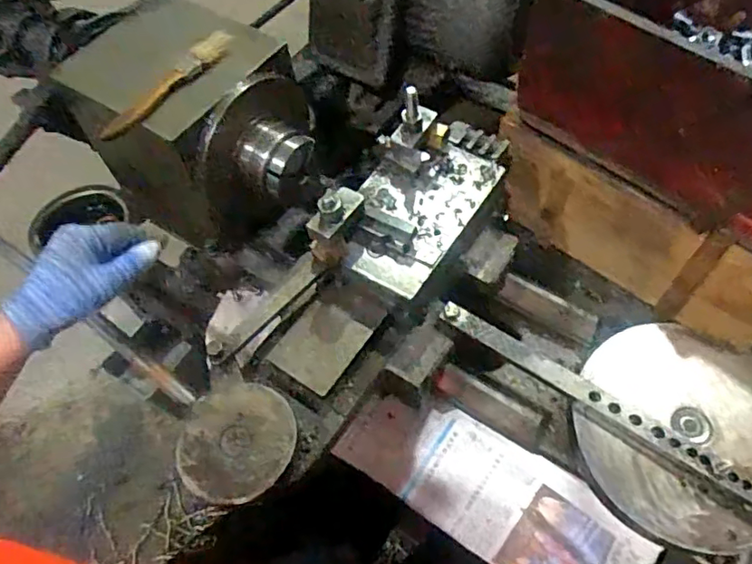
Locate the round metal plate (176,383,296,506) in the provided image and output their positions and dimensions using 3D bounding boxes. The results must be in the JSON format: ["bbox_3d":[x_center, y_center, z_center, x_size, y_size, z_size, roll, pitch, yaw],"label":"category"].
[{"bbox_3d":[-0.113,0.128,0.466,0.091,0.010,0.094,-2,58,3],"label":"round metal plate"}]

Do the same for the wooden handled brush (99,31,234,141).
[{"bbox_3d":[-0.185,-0.180,0.522,0.027,0.022,0.155,34,66,22],"label":"wooden handled brush"}]

